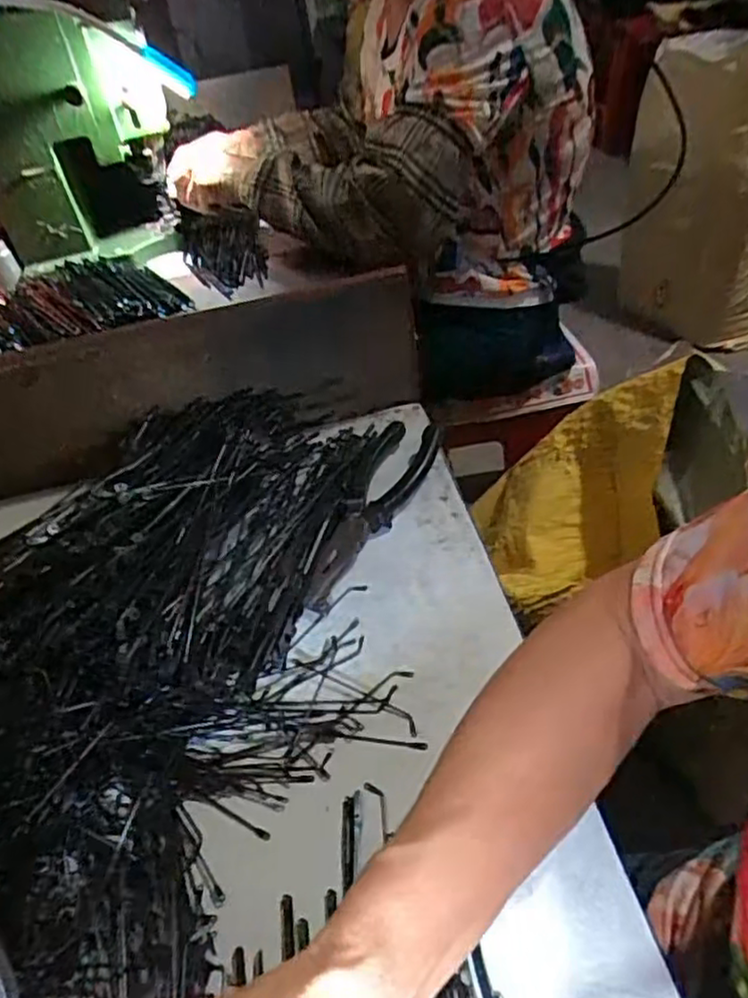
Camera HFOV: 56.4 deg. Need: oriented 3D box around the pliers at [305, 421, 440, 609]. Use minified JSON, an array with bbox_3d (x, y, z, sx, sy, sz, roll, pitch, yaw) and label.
[{"bbox_3d":[-0.003,0.003,0.498,0.052,0.025,0.171,11,46,23],"label":"pliers"}]

